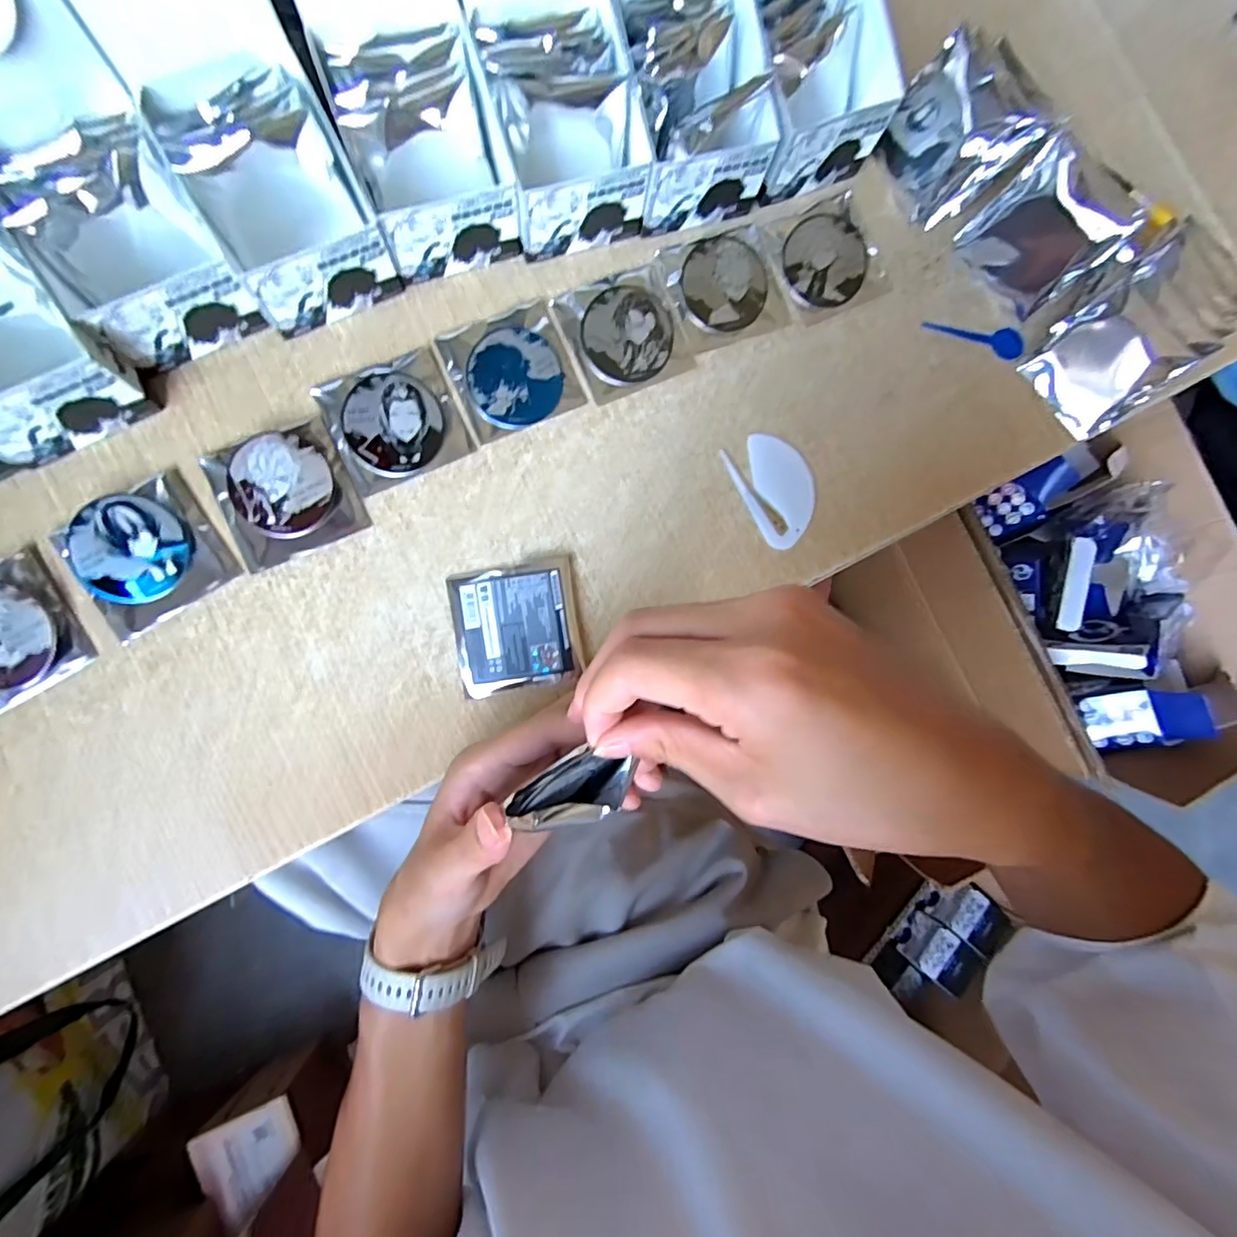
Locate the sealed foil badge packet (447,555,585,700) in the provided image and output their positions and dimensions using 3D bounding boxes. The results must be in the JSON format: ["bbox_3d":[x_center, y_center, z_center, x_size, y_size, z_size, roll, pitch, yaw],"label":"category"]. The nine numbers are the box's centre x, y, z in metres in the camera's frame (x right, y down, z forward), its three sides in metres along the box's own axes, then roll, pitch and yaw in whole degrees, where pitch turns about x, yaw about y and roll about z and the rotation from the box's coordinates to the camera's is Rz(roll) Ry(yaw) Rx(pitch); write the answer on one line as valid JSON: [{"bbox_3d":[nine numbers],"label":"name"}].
[{"bbox_3d":[-0.058,0.005,0.329,0.069,0.011,0.072,-9,87,-8],"label":"sealed foil badge packet"}]

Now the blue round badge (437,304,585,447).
[{"bbox_3d":[-0.063,-0.148,0.341,0.070,0.010,0.066,-25,89,-8],"label":"blue round badge"}]

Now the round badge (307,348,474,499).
[{"bbox_3d":[-0.128,-0.115,0.330,0.070,0.010,0.065,-27,89,-8],"label":"round badge"}]

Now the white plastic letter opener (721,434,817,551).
[{"bbox_3d":[0.099,-0.081,0.358,0.046,0.004,0.069,-27,89,-8],"label":"white plastic letter opener"}]

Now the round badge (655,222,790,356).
[{"bbox_3d":[0.068,-0.210,0.362,0.070,0.009,0.070,-18,88,-8],"label":"round badge"}]

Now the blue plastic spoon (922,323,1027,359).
[{"bbox_3d":[0.239,-0.191,0.385,0.071,0.004,0.021,14,84,-6],"label":"blue plastic spoon"}]

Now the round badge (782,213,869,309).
[{"bbox_3d":[0.133,-0.229,0.370,0.055,0.004,0.056,0,94,-1],"label":"round badge"}]

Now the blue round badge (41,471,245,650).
[{"bbox_3d":[-0.253,-0.034,0.306,0.071,0.014,0.067,-35,90,-8],"label":"blue round badge"}]

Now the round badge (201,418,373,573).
[{"bbox_3d":[-0.186,-0.070,0.318,0.069,0.013,0.064,-26,89,-8],"label":"round badge"}]

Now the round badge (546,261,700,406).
[{"bbox_3d":[0.003,-0.177,0.351,0.071,0.009,0.071,-24,89,-8],"label":"round badge"}]

